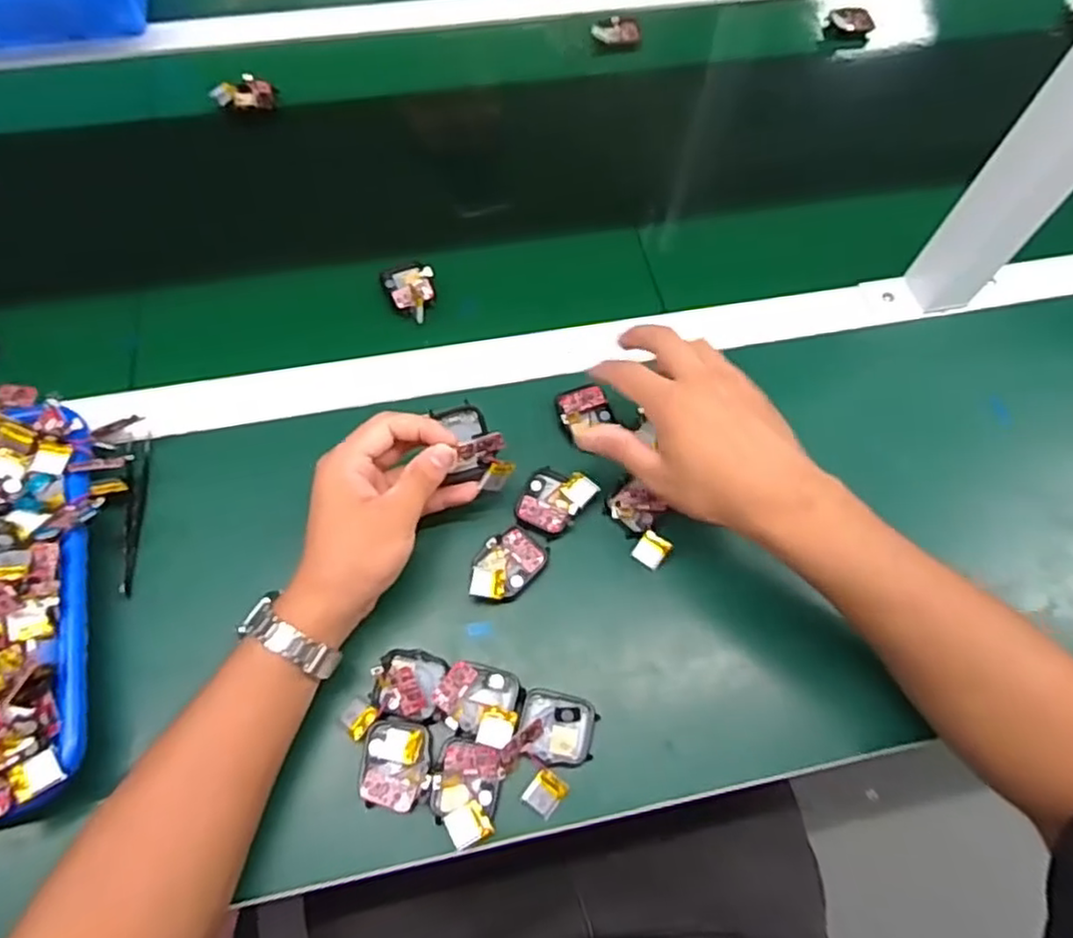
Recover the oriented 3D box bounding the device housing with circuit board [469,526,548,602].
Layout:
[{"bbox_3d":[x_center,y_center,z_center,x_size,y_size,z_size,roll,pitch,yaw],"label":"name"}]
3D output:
[{"bbox_3d":[-0.020,0.063,0.449,0.037,0.011,0.054,35,69,14],"label":"device housing with circuit board"}]

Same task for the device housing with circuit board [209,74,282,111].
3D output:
[{"bbox_3d":[-0.269,-0.348,0.639,0.055,0.018,0.029,-5,65,-4],"label":"device housing with circuit board"}]

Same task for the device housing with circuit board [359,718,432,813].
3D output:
[{"bbox_3d":[-0.082,0.170,0.398,0.038,0.010,0.047,6,65,1],"label":"device housing with circuit board"}]

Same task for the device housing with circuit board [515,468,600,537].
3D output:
[{"bbox_3d":[0.013,0.022,0.468,0.047,0.013,0.046,18,66,7],"label":"device housing with circuit board"}]

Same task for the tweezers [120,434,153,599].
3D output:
[{"bbox_3d":[-0.270,0.030,0.462,0.012,0.010,0.110,-5,65,-4],"label":"tweezers"}]

